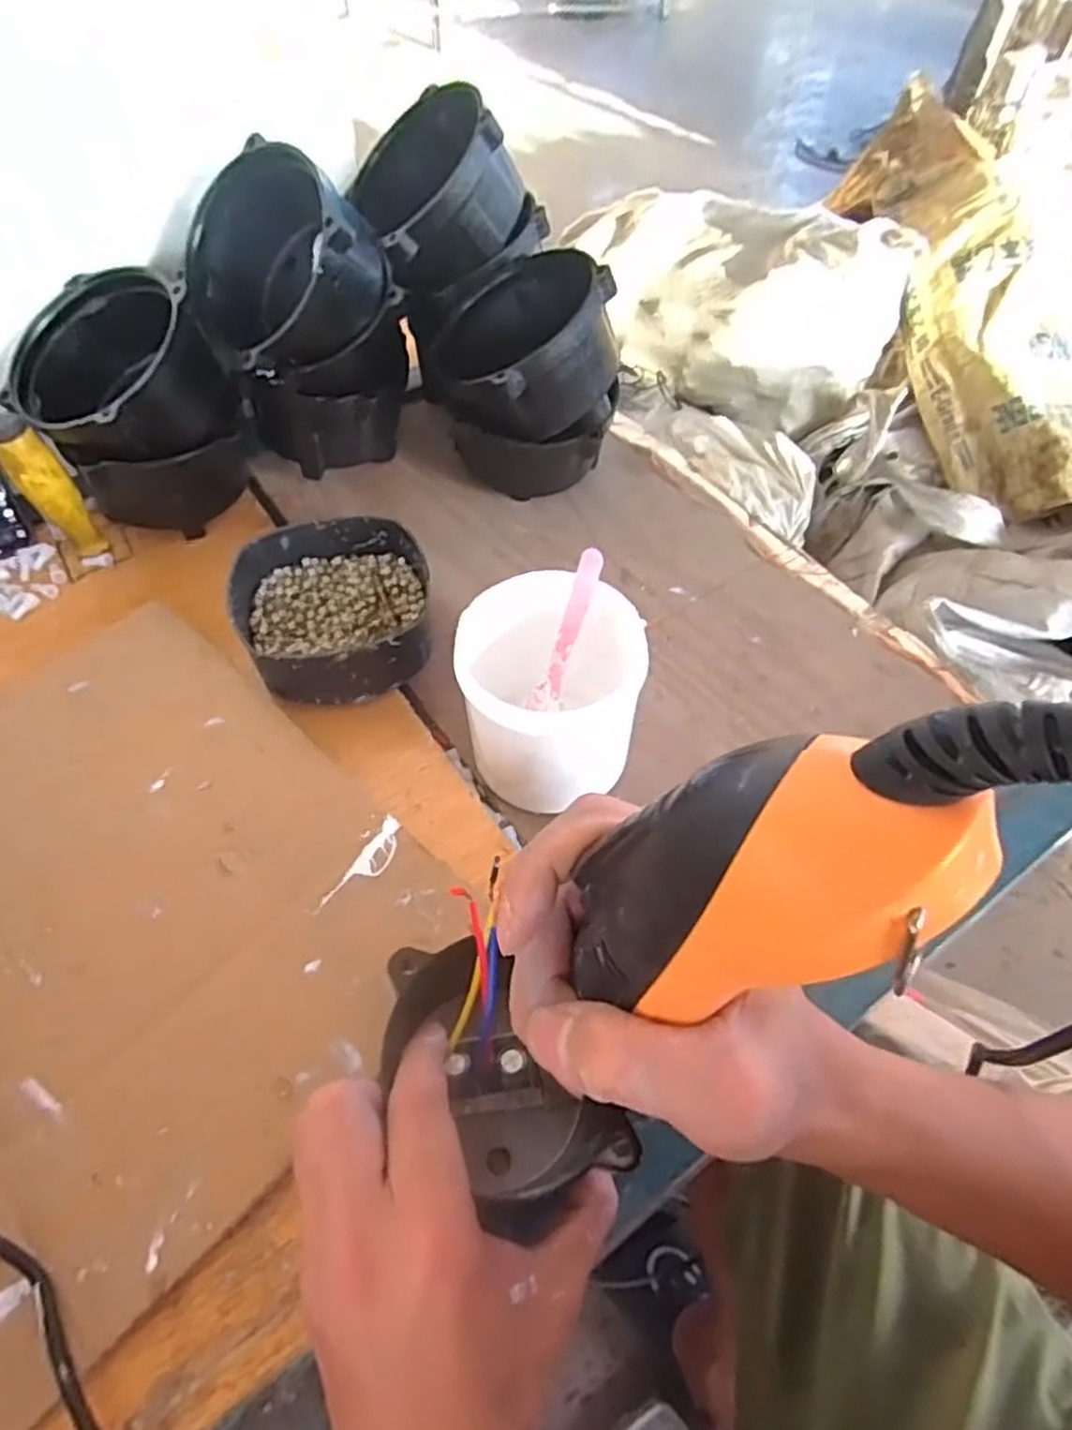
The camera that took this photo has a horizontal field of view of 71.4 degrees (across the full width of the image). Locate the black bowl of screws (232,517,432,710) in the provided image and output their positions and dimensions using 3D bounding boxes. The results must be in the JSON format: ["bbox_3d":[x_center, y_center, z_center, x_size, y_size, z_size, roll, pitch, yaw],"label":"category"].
[{"bbox_3d":[-0.128,-0.066,0.476,0.118,0.048,0.123,0,54,-1],"label":"black bowl of screws"}]

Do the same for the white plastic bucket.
[{"bbox_3d":[0.006,-0.009,0.404,0.096,0.096,0.092,0,54,-1],"label":"white plastic bucket"}]

